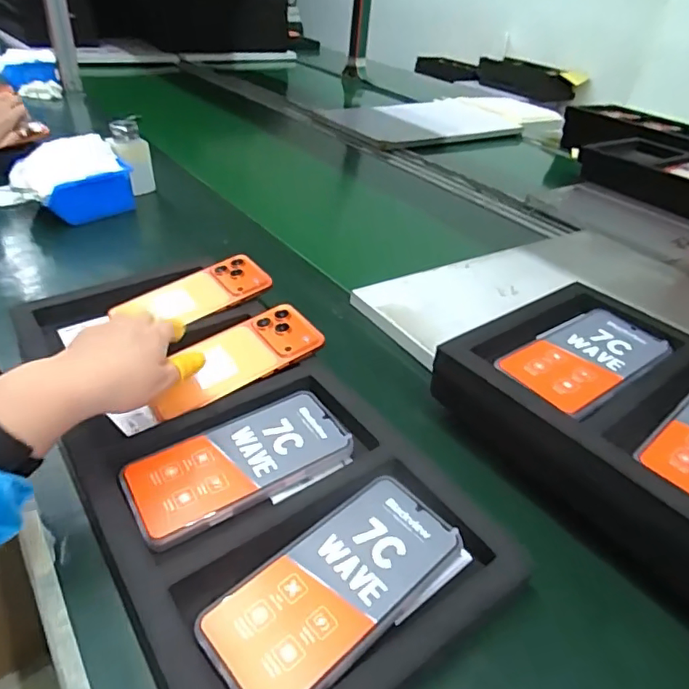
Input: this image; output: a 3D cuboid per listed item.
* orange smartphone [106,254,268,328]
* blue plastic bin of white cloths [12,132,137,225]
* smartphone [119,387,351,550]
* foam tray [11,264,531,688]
[{"bbox_3d":[-0.157,-0.054,0.563,0.152,0.007,0.077,-30,51,-24],"label":"orange smartphone"},{"bbox_3d":[-0.390,-0.238,0.757,0.114,0.083,0.133,30,42,28],"label":"blue plastic bin of white cloths"},{"bbox_3d":[-0.078,0.088,0.404,0.165,0.010,0.079,-18,43,-30],"label":"smartphone"},{"bbox_3d":[-0.102,0.062,0.429,0.218,0.031,0.471,-20,43,-31],"label":"foam tray"}]

